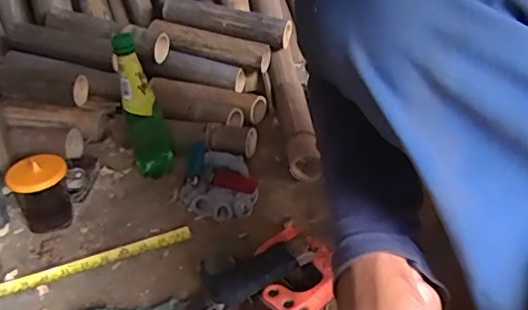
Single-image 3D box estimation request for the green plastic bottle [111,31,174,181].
[{"bbox_3d":[-0.178,-0.067,0.838,0.057,0.226,0.049,-15,33,-12],"label":"green plastic bottle"}]

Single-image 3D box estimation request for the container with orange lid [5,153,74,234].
[{"bbox_3d":[-0.309,0.056,0.797,0.072,0.099,0.070,-20,34,-20],"label":"container with orange lid"}]

